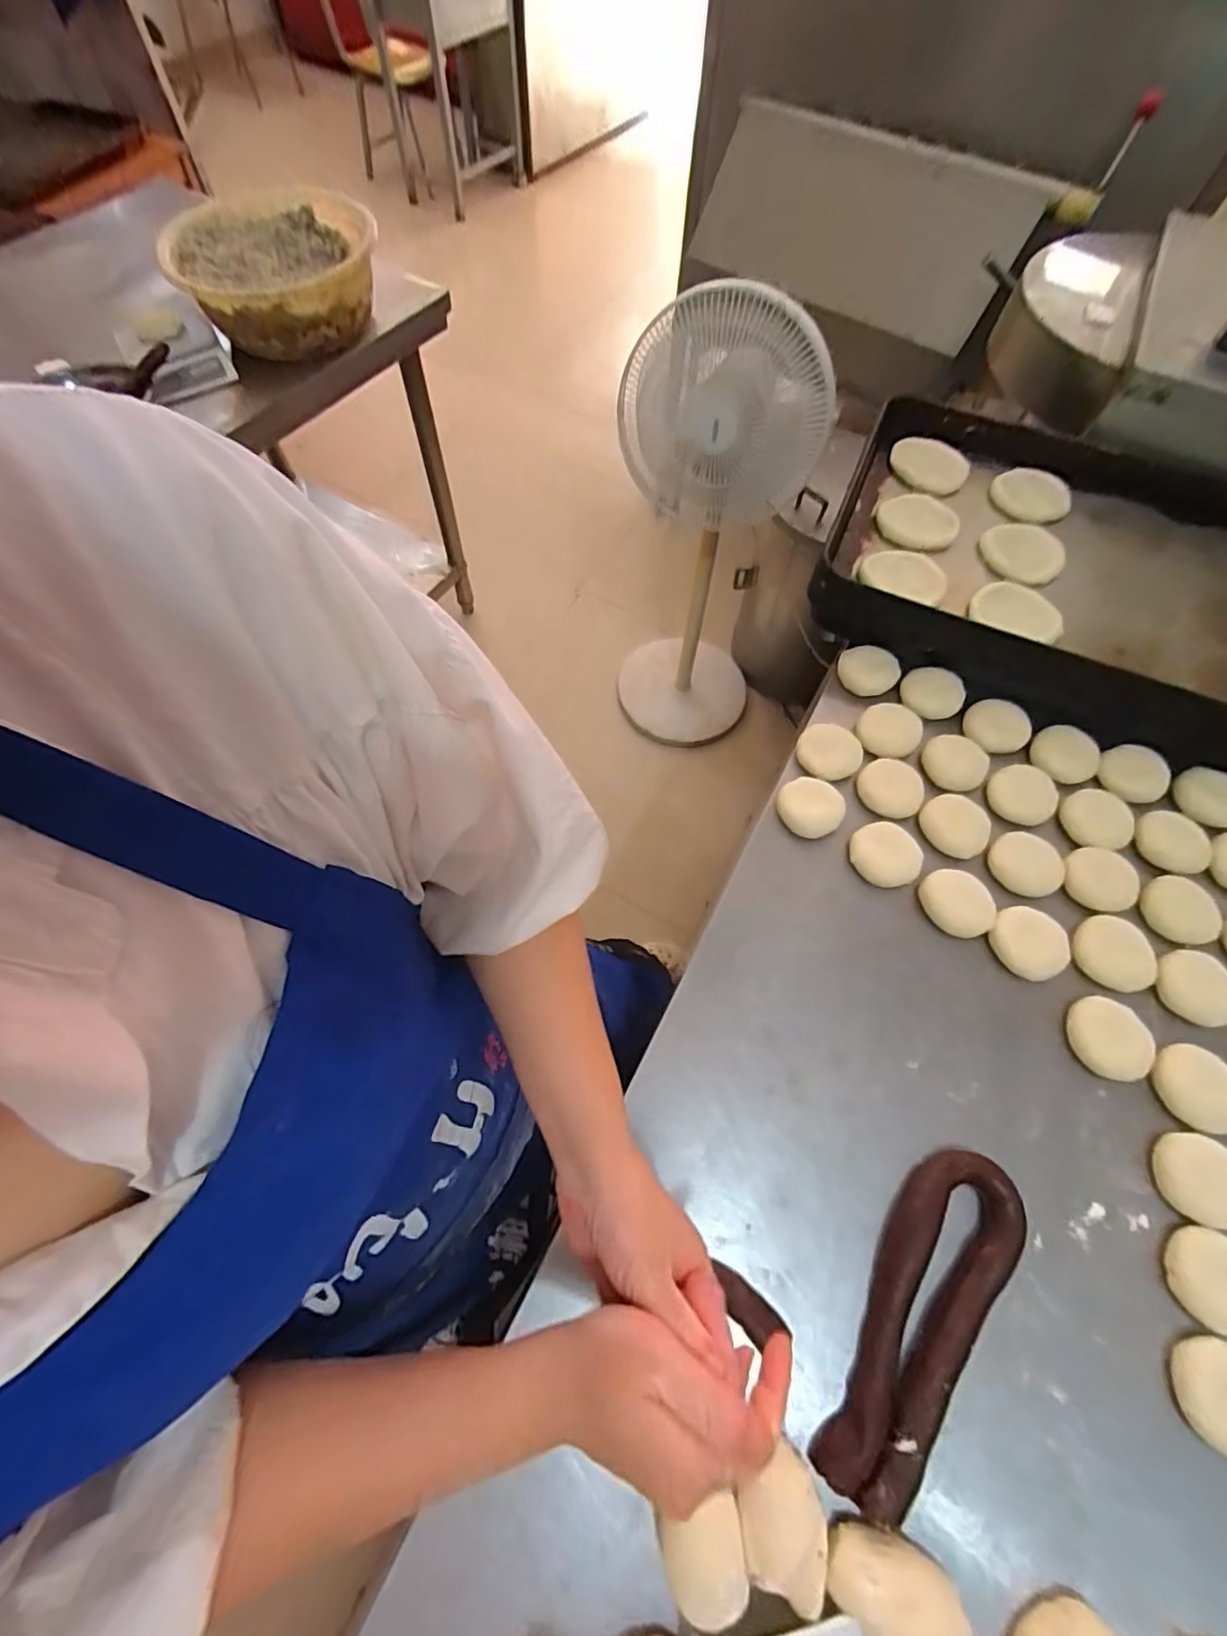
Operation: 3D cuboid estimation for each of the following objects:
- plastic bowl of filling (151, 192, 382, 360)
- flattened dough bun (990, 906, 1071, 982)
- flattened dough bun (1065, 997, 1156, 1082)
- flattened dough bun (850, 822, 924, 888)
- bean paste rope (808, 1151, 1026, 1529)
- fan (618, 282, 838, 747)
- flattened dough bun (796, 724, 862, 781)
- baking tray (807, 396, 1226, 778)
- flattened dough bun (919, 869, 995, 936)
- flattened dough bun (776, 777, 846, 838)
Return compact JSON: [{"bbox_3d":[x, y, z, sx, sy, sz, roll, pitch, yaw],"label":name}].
[{"bbox_3d":[-0.583,-0.944,1.030,0.303,0.113,0.352,-1,64,-3],"label":"plastic bowl of filling"},{"bbox_3d":[0.401,0.120,0.568,0.069,0.015,0.066,1,64,-2],"label":"flattened dough bun"},{"bbox_3d":[0.450,0.200,0.534,0.072,0.019,0.068,1,64,-2],"label":"flattened dough bun"},{"bbox_3d":[0.280,0.035,0.601,0.067,0.016,0.072,1,64,-2],"label":"flattened dough bun"},{"bbox_3d":[0.228,0.368,0.443,0.080,0.024,0.241,38,68,15],"label":"bean paste rope"},{"bbox_3d":[0.195,-0.572,1.318,0.330,1.008,0.328,10,64,3],"label":"fan"},{"bbox_3d":[0.240,-0.073,0.655,0.058,0.023,0.064,-35,70,-18],"label":"flattened dough bun"},{"bbox_3d":[0.593,-0.315,0.750,0.596,0.084,0.426,23,65,9],"label":"baking tray"},{"bbox_3d":[0.342,0.084,0.583,0.069,0.014,0.066,1,64,-2],"label":"flattened dough bun"},{"bbox_3d":[0.207,-0.011,0.623,0.065,0.031,0.057,38,68,15],"label":"flattened dough bun"}]

